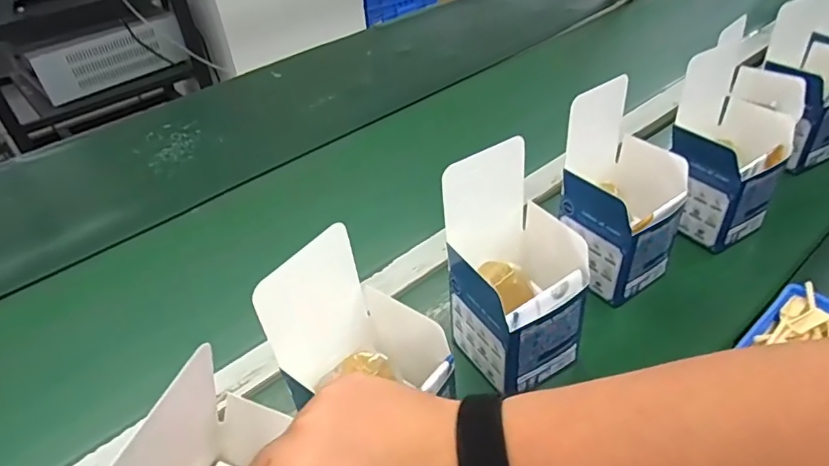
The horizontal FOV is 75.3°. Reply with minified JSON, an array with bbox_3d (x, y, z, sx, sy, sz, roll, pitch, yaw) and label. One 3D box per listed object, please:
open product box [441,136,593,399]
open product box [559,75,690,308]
[{"bbox_3d":[0.081,0.030,0.430,0.094,0.162,0.110,-25,45,-22],"label":"open product box"},{"bbox_3d":[0.191,-0.036,0.496,0.102,0.162,0.101,-30,47,-26],"label":"open product box"}]

